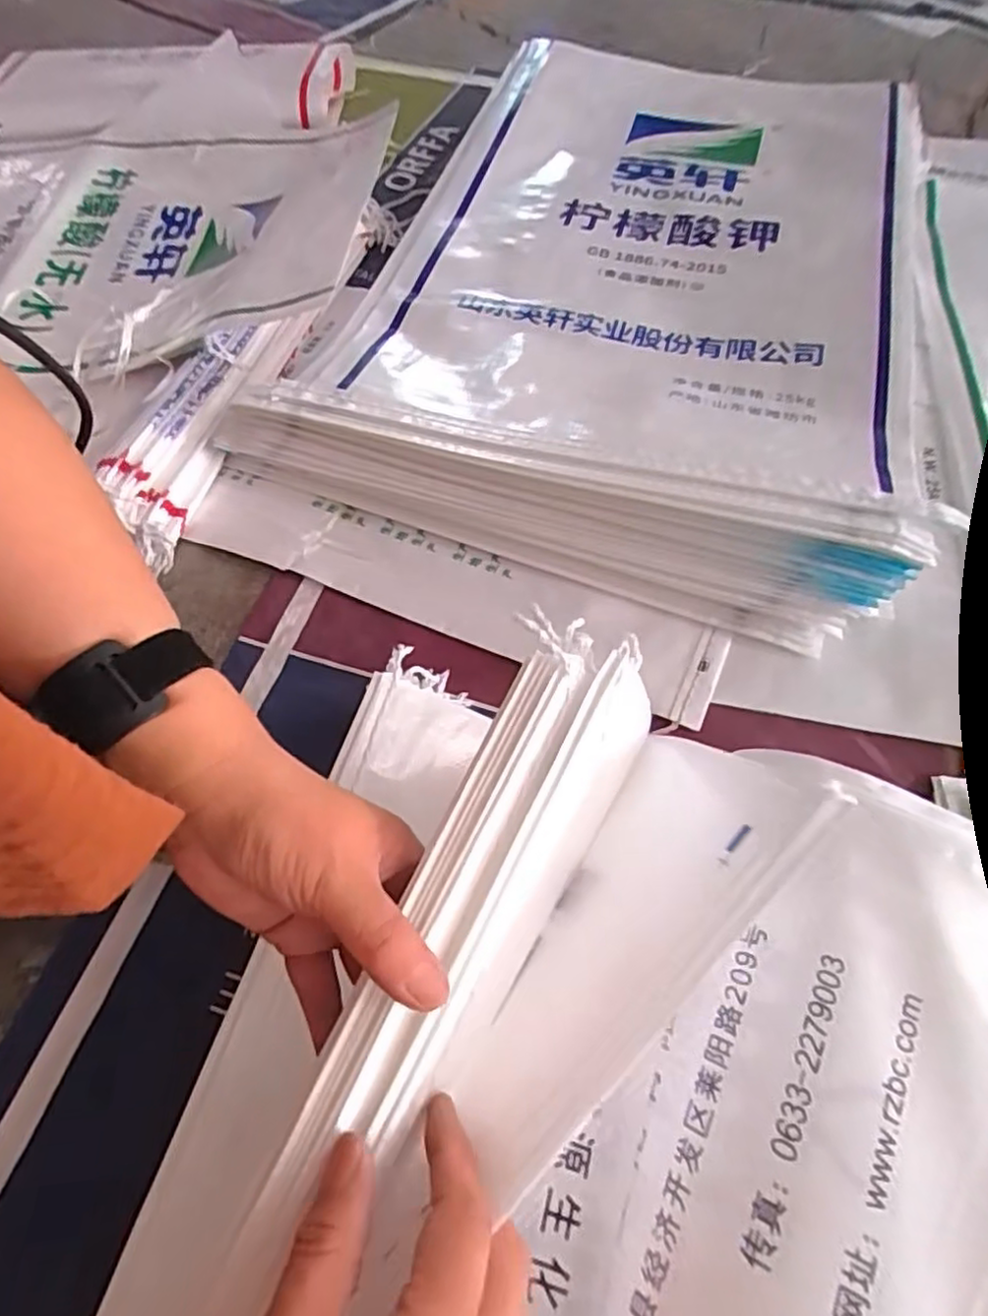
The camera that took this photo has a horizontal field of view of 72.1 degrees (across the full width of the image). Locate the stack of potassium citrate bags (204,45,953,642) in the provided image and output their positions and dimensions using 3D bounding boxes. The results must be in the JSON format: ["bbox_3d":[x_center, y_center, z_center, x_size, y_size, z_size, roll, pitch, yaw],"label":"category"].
[{"bbox_3d":[0.169,-0.421,0.718,0.573,0.079,0.791,20,64,13],"label":"stack of potassium citrate bags"}]

